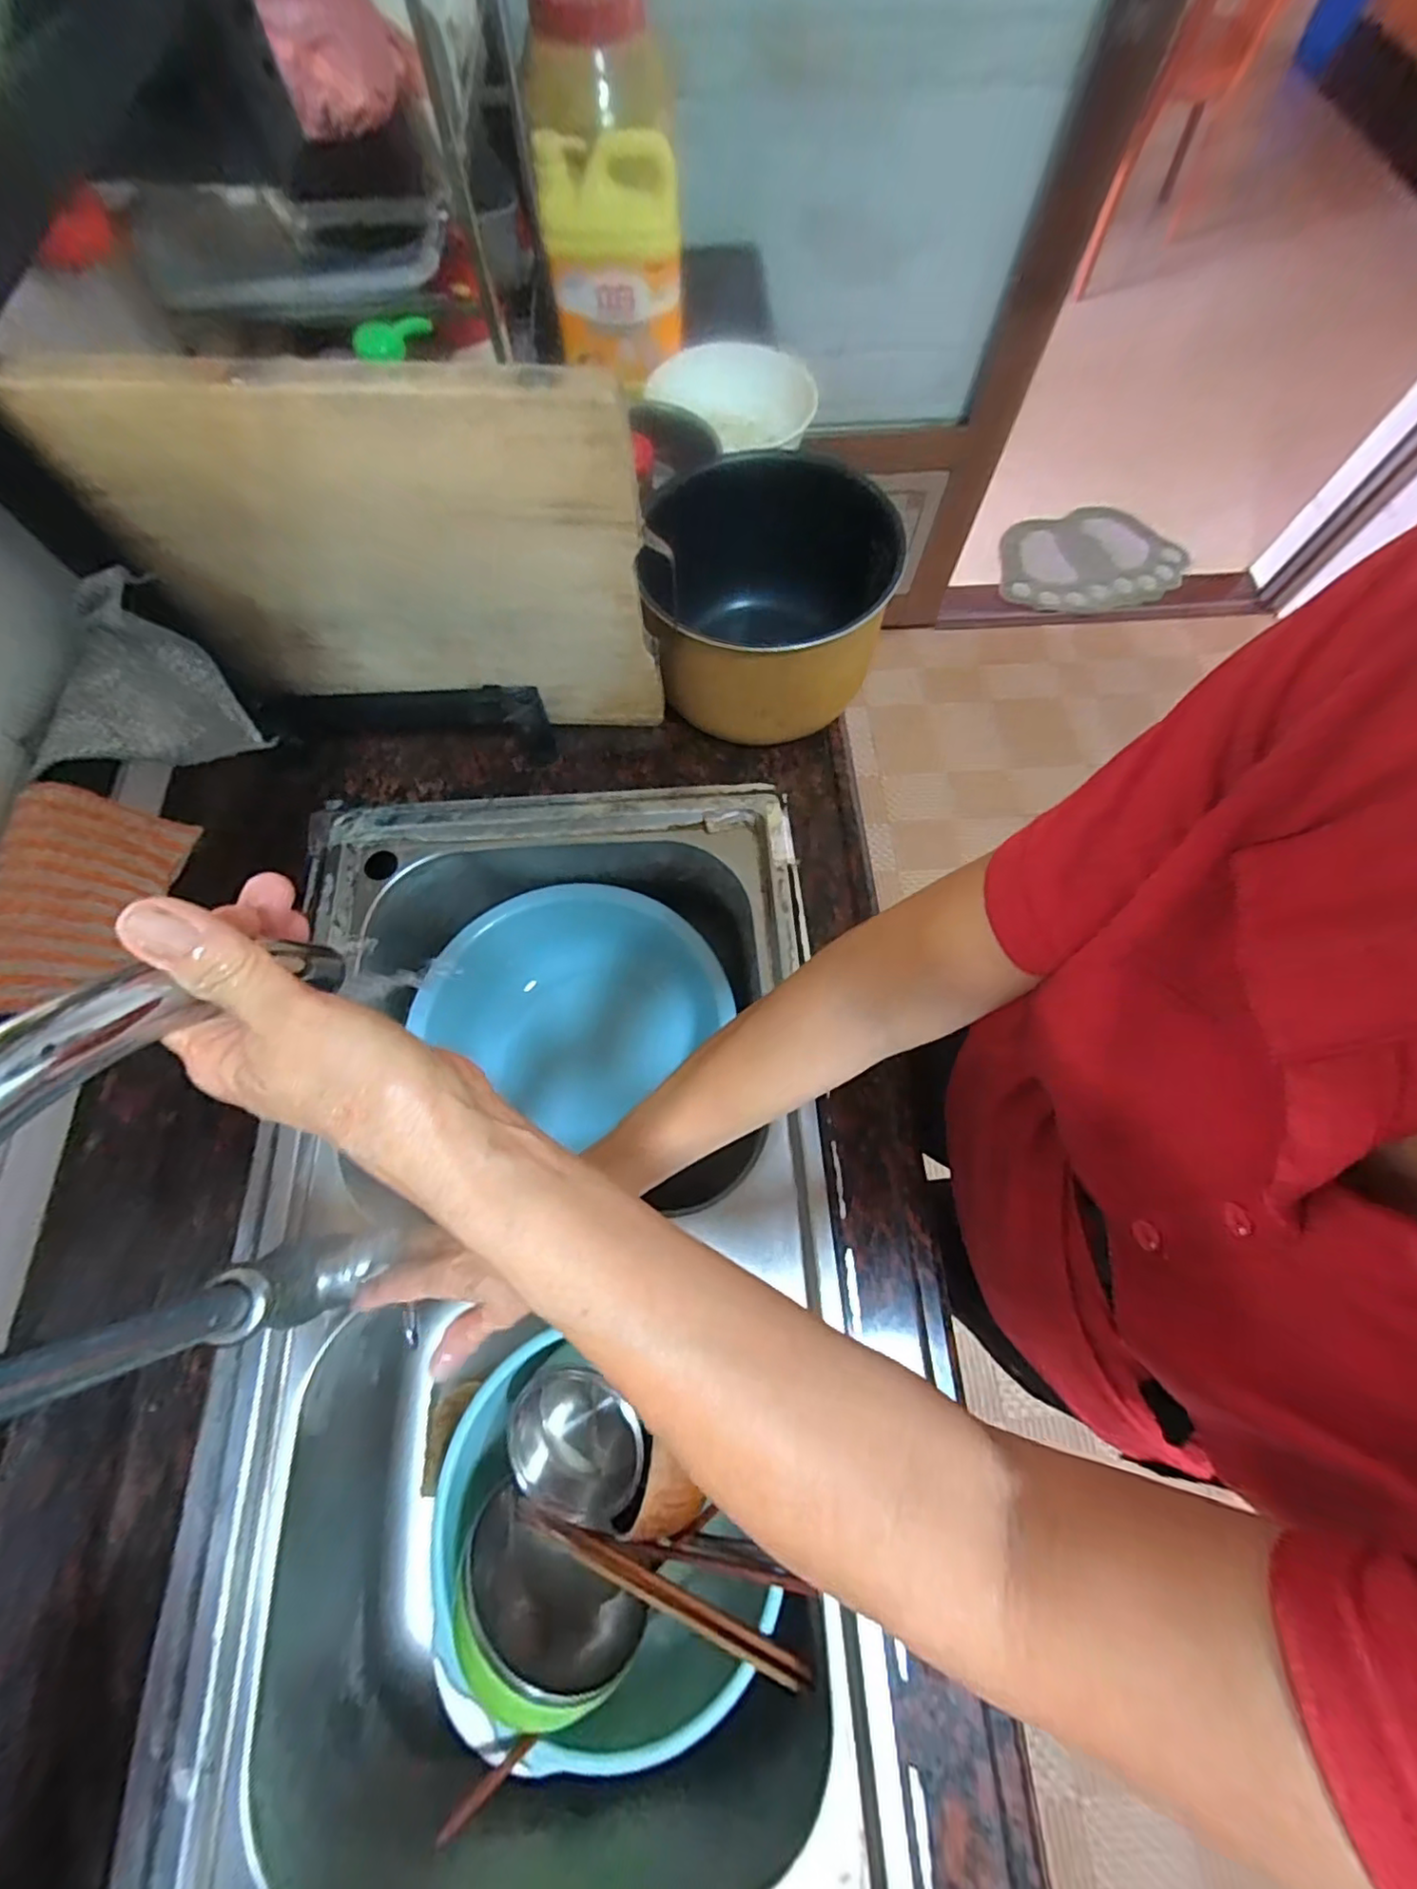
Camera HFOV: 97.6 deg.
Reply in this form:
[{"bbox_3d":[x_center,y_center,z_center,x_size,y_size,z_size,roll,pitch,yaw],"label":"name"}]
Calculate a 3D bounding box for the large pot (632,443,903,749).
[{"bbox_3d":[0.056,-0.306,0.584,0.213,0.147,0.221,0,69,0],"label":"large pot"}]

